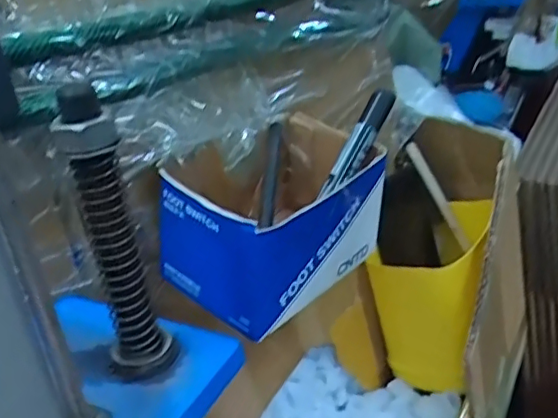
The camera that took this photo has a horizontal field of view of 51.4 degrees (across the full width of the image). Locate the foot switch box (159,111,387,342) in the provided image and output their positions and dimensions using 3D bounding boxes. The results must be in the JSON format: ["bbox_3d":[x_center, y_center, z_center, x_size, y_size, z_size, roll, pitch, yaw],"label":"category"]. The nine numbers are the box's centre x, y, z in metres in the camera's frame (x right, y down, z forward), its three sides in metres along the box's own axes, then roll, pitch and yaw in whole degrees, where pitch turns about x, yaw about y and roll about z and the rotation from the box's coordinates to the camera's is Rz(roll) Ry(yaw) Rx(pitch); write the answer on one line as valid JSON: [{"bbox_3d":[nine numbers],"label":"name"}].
[{"bbox_3d":[0.000,0.003,0.347,0.090,0.077,0.122,15,33,35],"label":"foot switch box"}]

